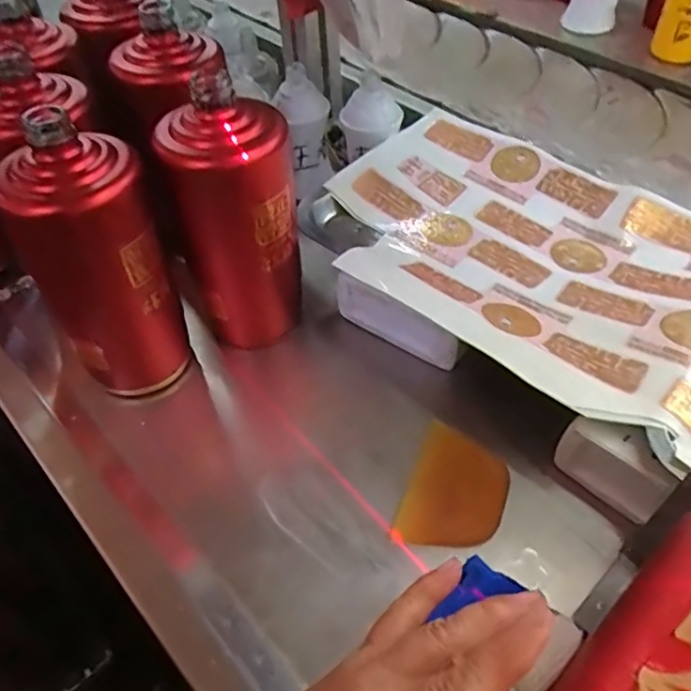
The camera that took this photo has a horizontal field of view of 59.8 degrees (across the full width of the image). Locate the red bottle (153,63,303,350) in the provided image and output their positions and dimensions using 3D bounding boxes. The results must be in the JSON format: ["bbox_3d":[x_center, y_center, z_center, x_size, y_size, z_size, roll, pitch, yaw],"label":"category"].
[{"bbox_3d":[-0.071,-0.084,0.416,0.079,0.175,0.075,-9,52,-3],"label":"red bottle"}]

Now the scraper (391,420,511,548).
[{"bbox_3d":[0.070,0.093,0.379,0.058,0.009,0.086,24,58,11],"label":"scraper"}]

